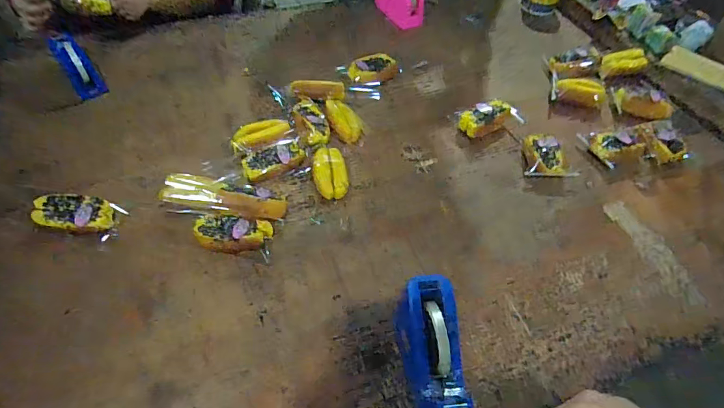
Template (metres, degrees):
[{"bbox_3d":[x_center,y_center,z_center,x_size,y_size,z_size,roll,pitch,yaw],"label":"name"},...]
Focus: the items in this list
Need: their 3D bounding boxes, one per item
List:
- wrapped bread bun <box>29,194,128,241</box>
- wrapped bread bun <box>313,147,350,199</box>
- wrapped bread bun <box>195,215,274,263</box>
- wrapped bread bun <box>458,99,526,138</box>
[{"bbox_3d":[-0.500,0.016,0.726,0.129,0.052,0.076,7,54,2],"label":"wrapped bread bun"},{"bbox_3d":[-0.062,-0.061,0.812,0.069,0.040,0.111,-8,55,-9],"label":"wrapped bread bun"},{"bbox_3d":[-0.223,0.053,0.716,0.131,0.039,0.065,7,54,2],"label":"wrapped bread bun"},{"bbox_3d":[0.287,-0.198,0.929,0.142,0.045,0.082,-17,56,-15],"label":"wrapped bread bun"}]

